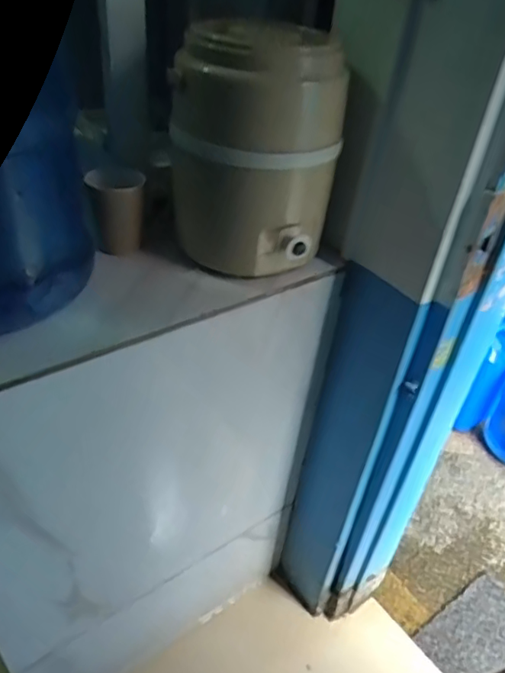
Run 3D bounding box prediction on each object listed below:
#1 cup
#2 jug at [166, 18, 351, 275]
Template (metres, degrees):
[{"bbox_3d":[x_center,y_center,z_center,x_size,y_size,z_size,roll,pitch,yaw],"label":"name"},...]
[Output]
[{"bbox_3d":[-0.184,-0.173,0.729,0.070,0.097,0.063,-3,39,-12],"label":"cup"},{"bbox_3d":[0.005,-0.236,0.685,0.202,0.261,0.177,9,38,4],"label":"jug"}]

